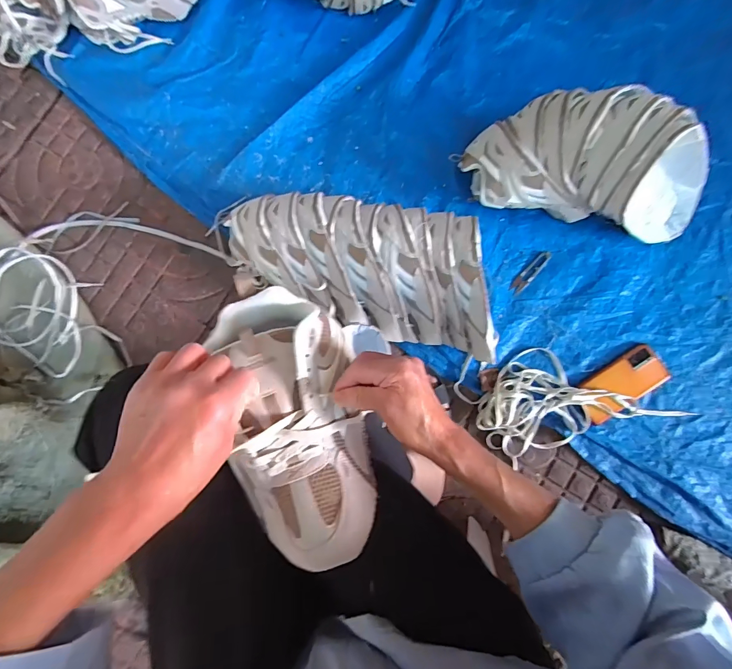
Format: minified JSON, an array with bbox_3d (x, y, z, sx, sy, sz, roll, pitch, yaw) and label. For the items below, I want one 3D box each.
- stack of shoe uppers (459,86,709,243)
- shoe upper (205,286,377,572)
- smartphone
[{"bbox_3d":[0.379,-0.272,0.647,0.416,0.190,0.157,16,82,5],"label":"stack of shoe uppers"},{"bbox_3d":[-0.062,0.076,0.351,0.111,0.067,0.236,-16,78,0],"label":"shoe upper"},{"bbox_3d":[0.455,0.085,0.681,0.165,0.011,0.074,-34,81,-3],"label":"smartphone"}]

